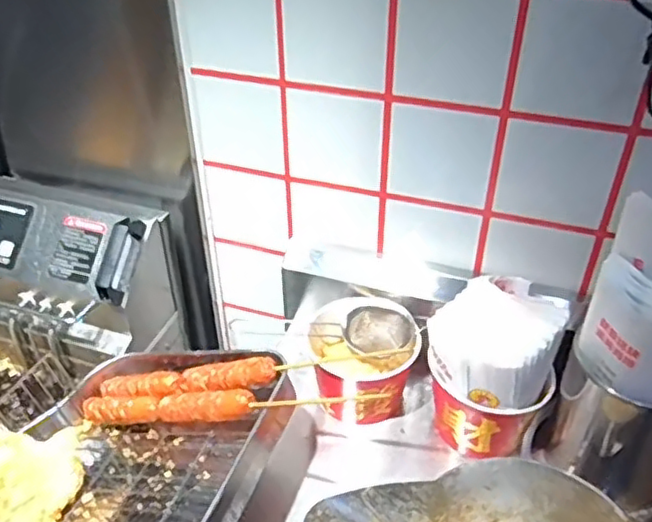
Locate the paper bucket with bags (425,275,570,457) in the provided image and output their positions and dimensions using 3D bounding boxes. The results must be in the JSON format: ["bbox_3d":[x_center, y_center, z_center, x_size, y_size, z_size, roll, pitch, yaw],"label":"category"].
[{"bbox_3d":[0.188,0.119,0.707,0.123,0.164,0.140,21,43,25],"label":"paper bucket with bags"}]

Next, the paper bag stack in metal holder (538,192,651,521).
[{"bbox_3d":[0.299,0.106,0.610,0.117,0.317,0.094,20,43,24],"label":"paper bag stack in metal holder"}]

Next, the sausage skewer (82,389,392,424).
[{"bbox_3d":[-0.118,0.139,0.628,0.348,0.024,0.033,-10,31,30],"label":"sausage skewer"}]

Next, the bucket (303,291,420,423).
[{"bbox_3d":[0.044,0.118,0.769,0.124,0.108,0.122,-1,38,0],"label":"bucket"}]

